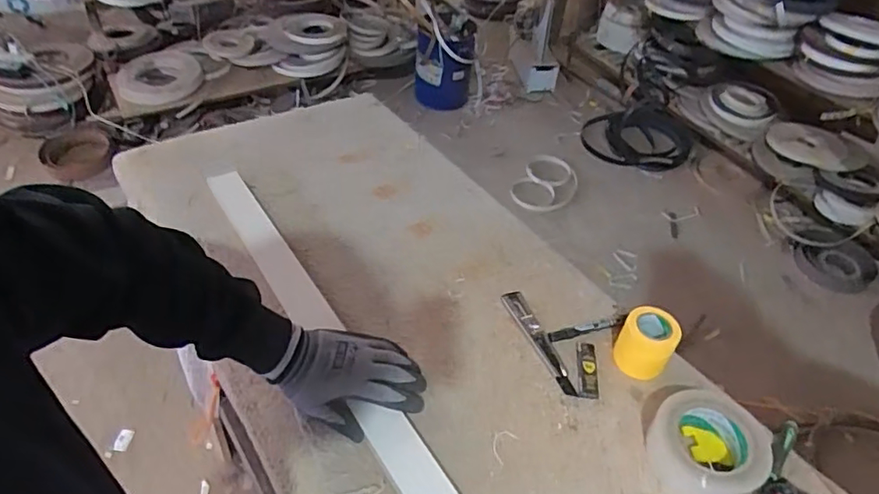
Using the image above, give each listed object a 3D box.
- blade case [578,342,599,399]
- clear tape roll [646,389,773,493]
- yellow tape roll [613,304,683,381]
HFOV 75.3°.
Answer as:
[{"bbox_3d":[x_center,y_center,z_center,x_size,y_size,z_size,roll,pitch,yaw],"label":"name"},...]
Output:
[{"bbox_3d":[0.191,0.157,0.732,0.025,0.004,0.081,8,45,2],"label":"blade case"},{"bbox_3d":[0.302,0.222,0.636,0.117,0.044,0.114,3,45,-3],"label":"clear tape roll"},{"bbox_3d":[0.266,0.121,0.731,0.067,0.066,0.068,3,45,-3],"label":"yellow tape roll"}]

